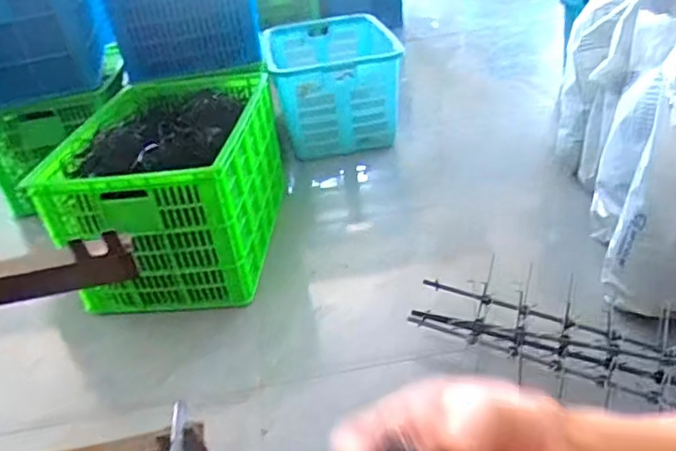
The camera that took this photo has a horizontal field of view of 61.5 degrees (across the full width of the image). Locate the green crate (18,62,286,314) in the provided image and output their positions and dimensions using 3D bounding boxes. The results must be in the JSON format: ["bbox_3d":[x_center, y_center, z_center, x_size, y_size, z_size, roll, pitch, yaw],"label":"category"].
[{"bbox_3d":[-0.474,-0.179,1.774,0.496,0.414,0.949,-7,32,2],"label":"green crate"}]

